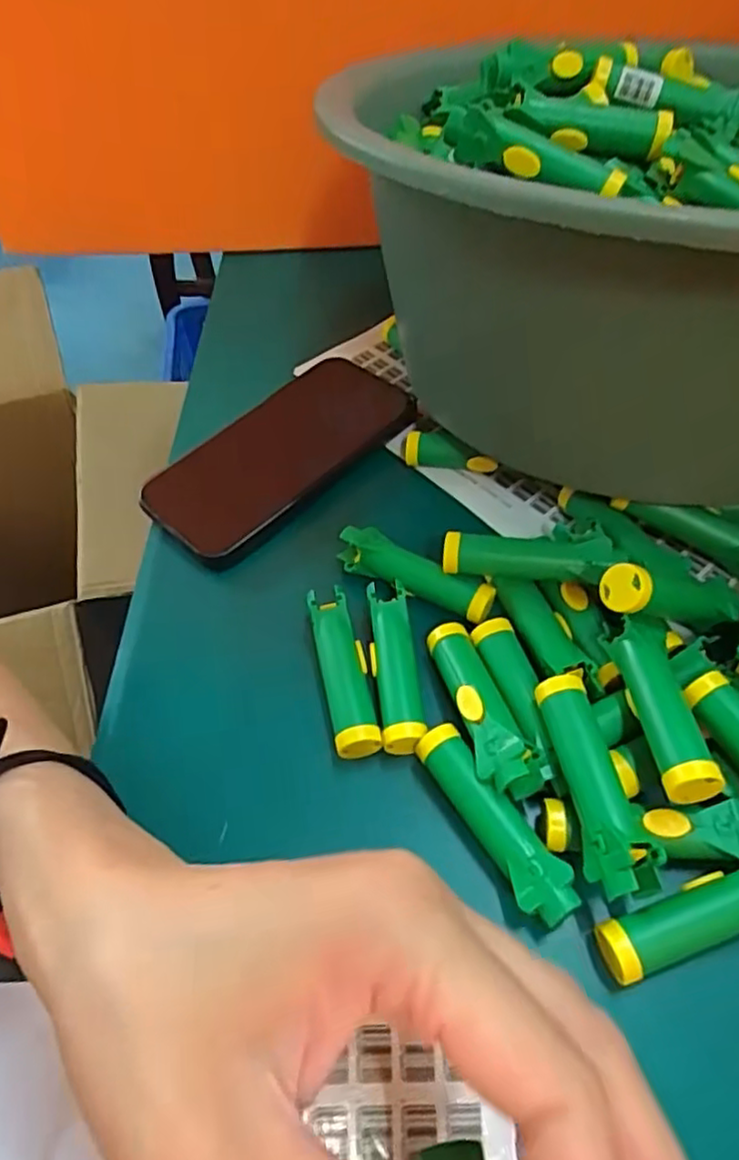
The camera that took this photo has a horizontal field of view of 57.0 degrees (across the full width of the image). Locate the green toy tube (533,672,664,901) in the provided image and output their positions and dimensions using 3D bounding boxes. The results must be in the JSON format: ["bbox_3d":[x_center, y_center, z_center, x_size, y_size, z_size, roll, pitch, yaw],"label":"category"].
[{"bbox_3d":[0.084,0.075,0.253,0.024,0.024,0.080,-8,53,-2],"label":"green toy tube"}]

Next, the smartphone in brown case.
[{"bbox_3d":[-0.050,-0.075,0.401,0.074,0.016,0.165,36,63,26],"label":"smartphone in brown case"}]

